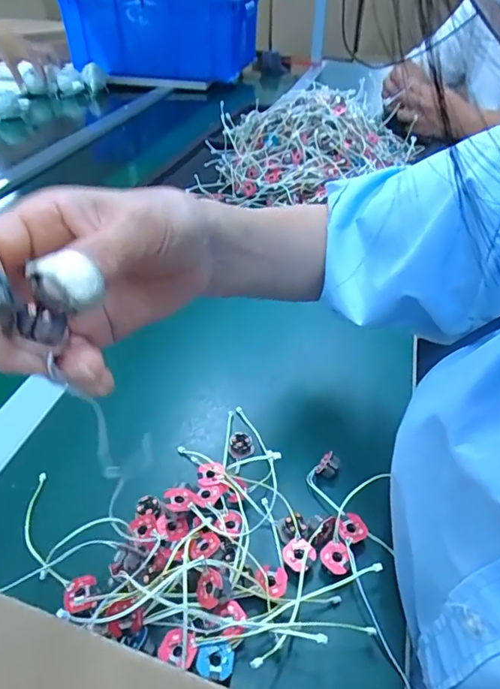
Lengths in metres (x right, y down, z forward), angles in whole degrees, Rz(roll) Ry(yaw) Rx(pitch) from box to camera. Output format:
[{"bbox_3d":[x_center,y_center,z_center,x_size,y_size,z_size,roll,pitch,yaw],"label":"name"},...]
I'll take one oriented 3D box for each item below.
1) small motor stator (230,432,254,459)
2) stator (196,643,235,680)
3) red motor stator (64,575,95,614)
[{"bbox_3d":[-0.006,0.079,0.382,0.018,0.010,0.020,5,45,1],"label":"small motor stator"},{"bbox_3d":[-0.019,0.174,0.267,0.020,0.012,0.017,-1,46,-5],"label":"stator"},{"bbox_3d":[-0.100,0.147,0.288,0.018,0.005,0.018,-7,46,-11],"label":"red motor stator"}]

